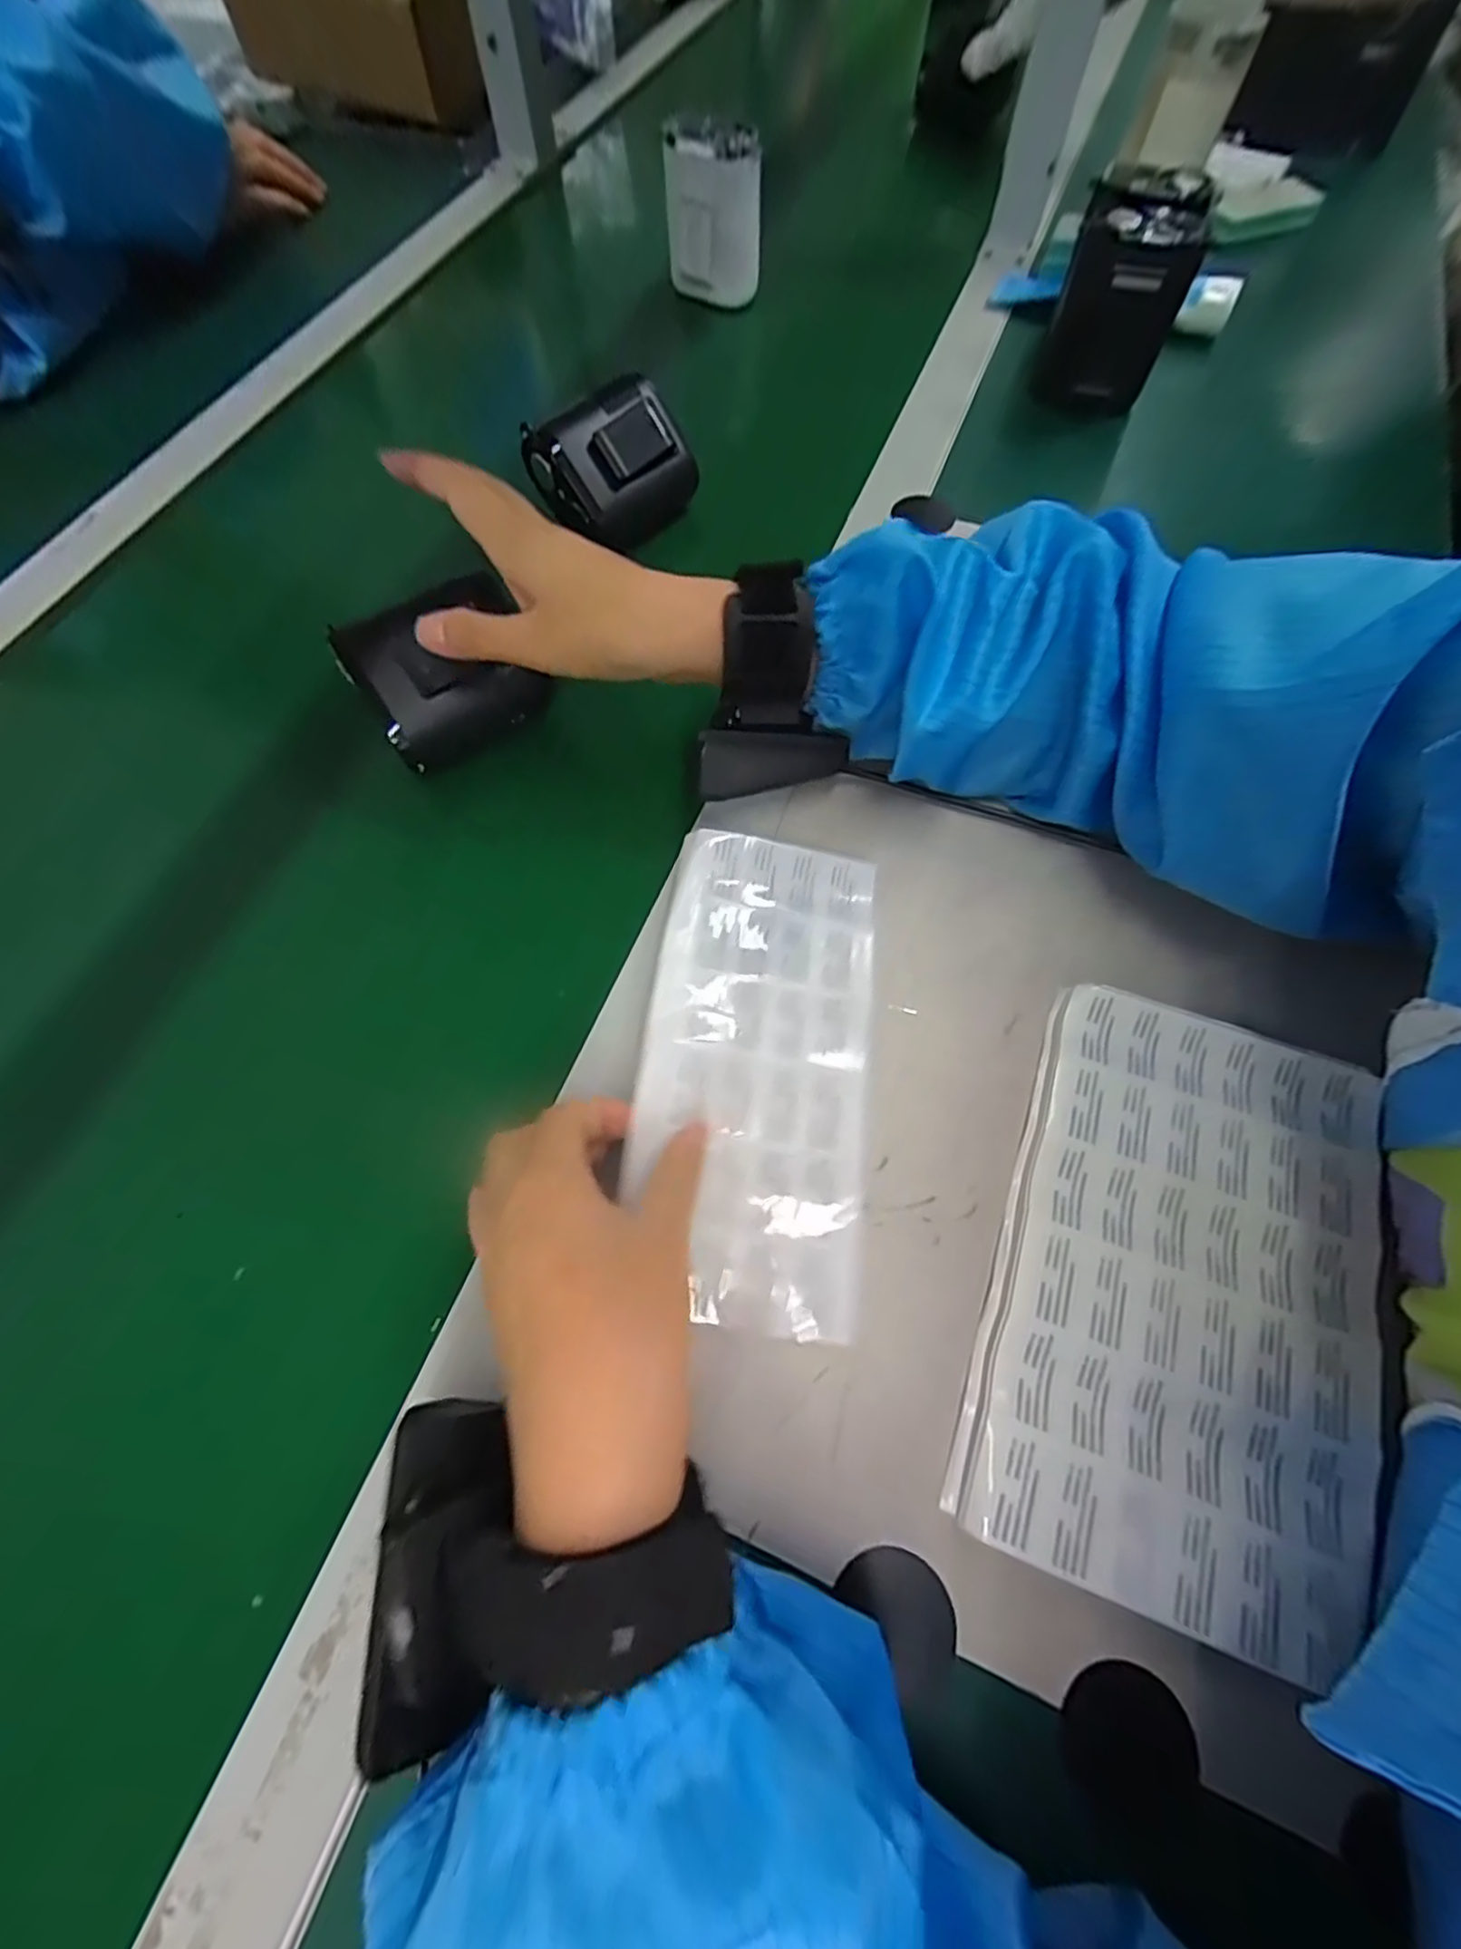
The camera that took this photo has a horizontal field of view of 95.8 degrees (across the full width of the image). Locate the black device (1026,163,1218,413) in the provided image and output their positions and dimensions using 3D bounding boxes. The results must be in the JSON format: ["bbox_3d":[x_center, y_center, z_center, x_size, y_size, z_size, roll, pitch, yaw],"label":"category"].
[{"bbox_3d":[0.234,-0.411,0.399,0.066,0.076,0.091,17,67,8],"label":"black device"}]

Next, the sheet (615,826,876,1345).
[{"bbox_3d":[0.010,0.033,0.263,0.087,0.008,0.190,10,69,-7],"label":"sheet"}]

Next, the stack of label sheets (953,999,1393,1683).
[{"bbox_3d":[0.160,0.107,0.233,0.123,0.015,0.194,21,68,10],"label":"stack of label sheets"}]

